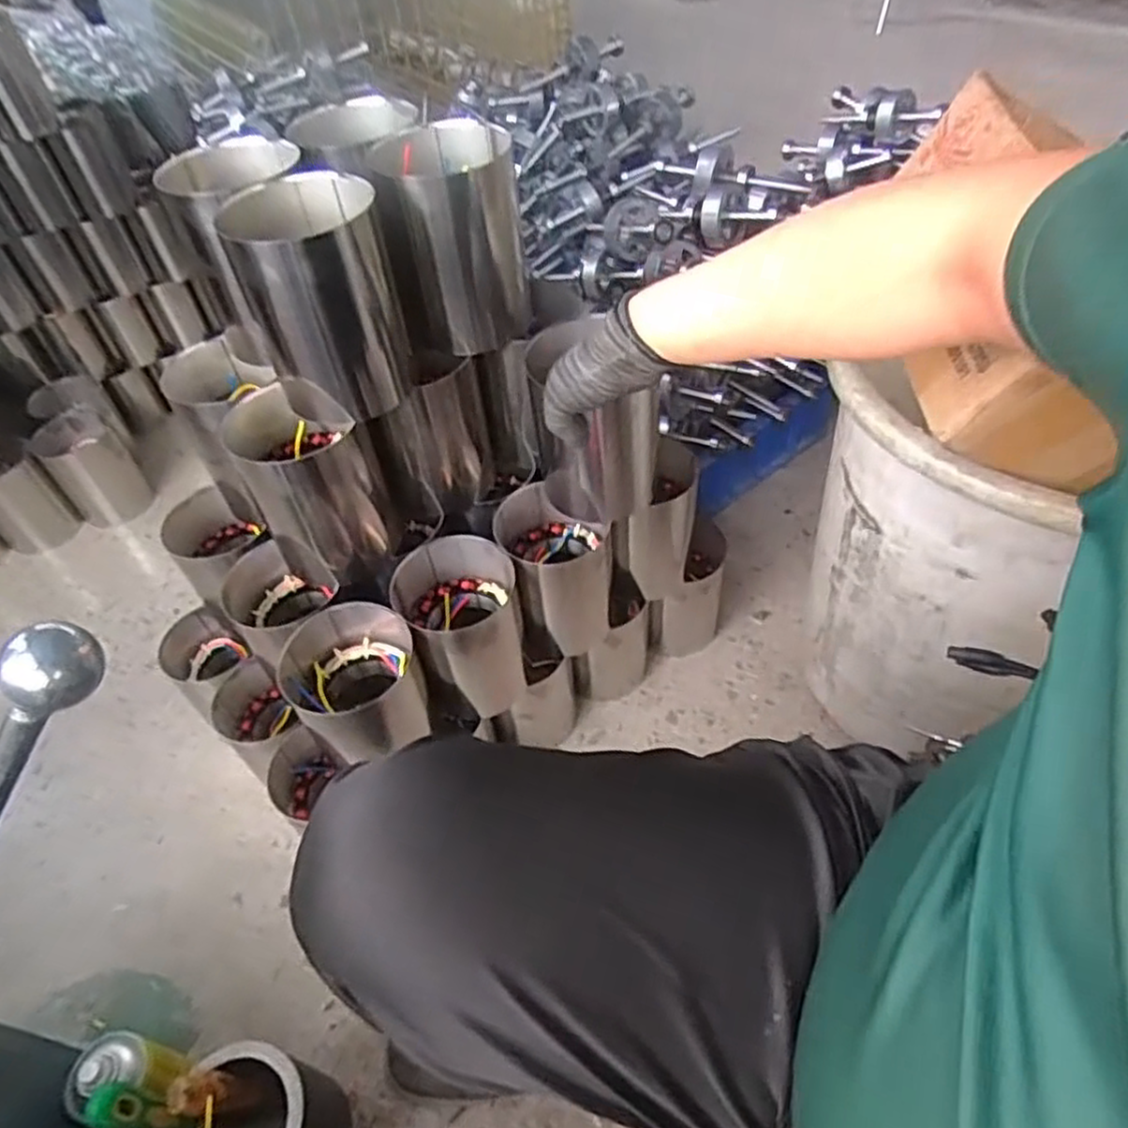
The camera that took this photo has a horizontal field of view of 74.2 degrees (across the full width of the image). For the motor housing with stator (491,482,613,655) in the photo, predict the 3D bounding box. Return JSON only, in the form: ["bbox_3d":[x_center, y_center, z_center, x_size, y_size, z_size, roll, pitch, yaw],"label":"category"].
[{"bbox_3d":[-0.006,0.008,0.835,0.097,0.157,0.118,-25,51,-16],"label":"motor housing with stator"}]

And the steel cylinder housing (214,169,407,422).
[{"bbox_3d":[-0.200,-0.219,0.630,0.109,0.164,0.110,-11,48,-4],"label":"steel cylinder housing"}]

